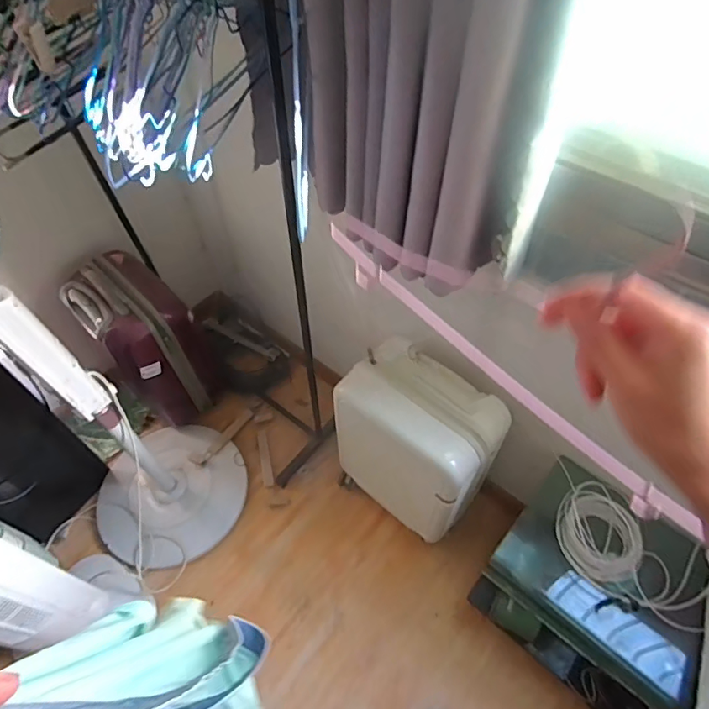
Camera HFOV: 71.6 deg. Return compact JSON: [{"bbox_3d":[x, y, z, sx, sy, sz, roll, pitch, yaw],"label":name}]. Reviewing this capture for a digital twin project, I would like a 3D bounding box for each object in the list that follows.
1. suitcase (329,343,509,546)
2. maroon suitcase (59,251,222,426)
[{"bbox_3d":[0.149,0.214,1.167,0.352,0.422,0.233,34,61,23],"label":"suitcase"},{"bbox_3d":[-0.575,-0.046,1.373,0.323,0.441,0.226,38,63,25],"label":"maroon suitcase"}]

